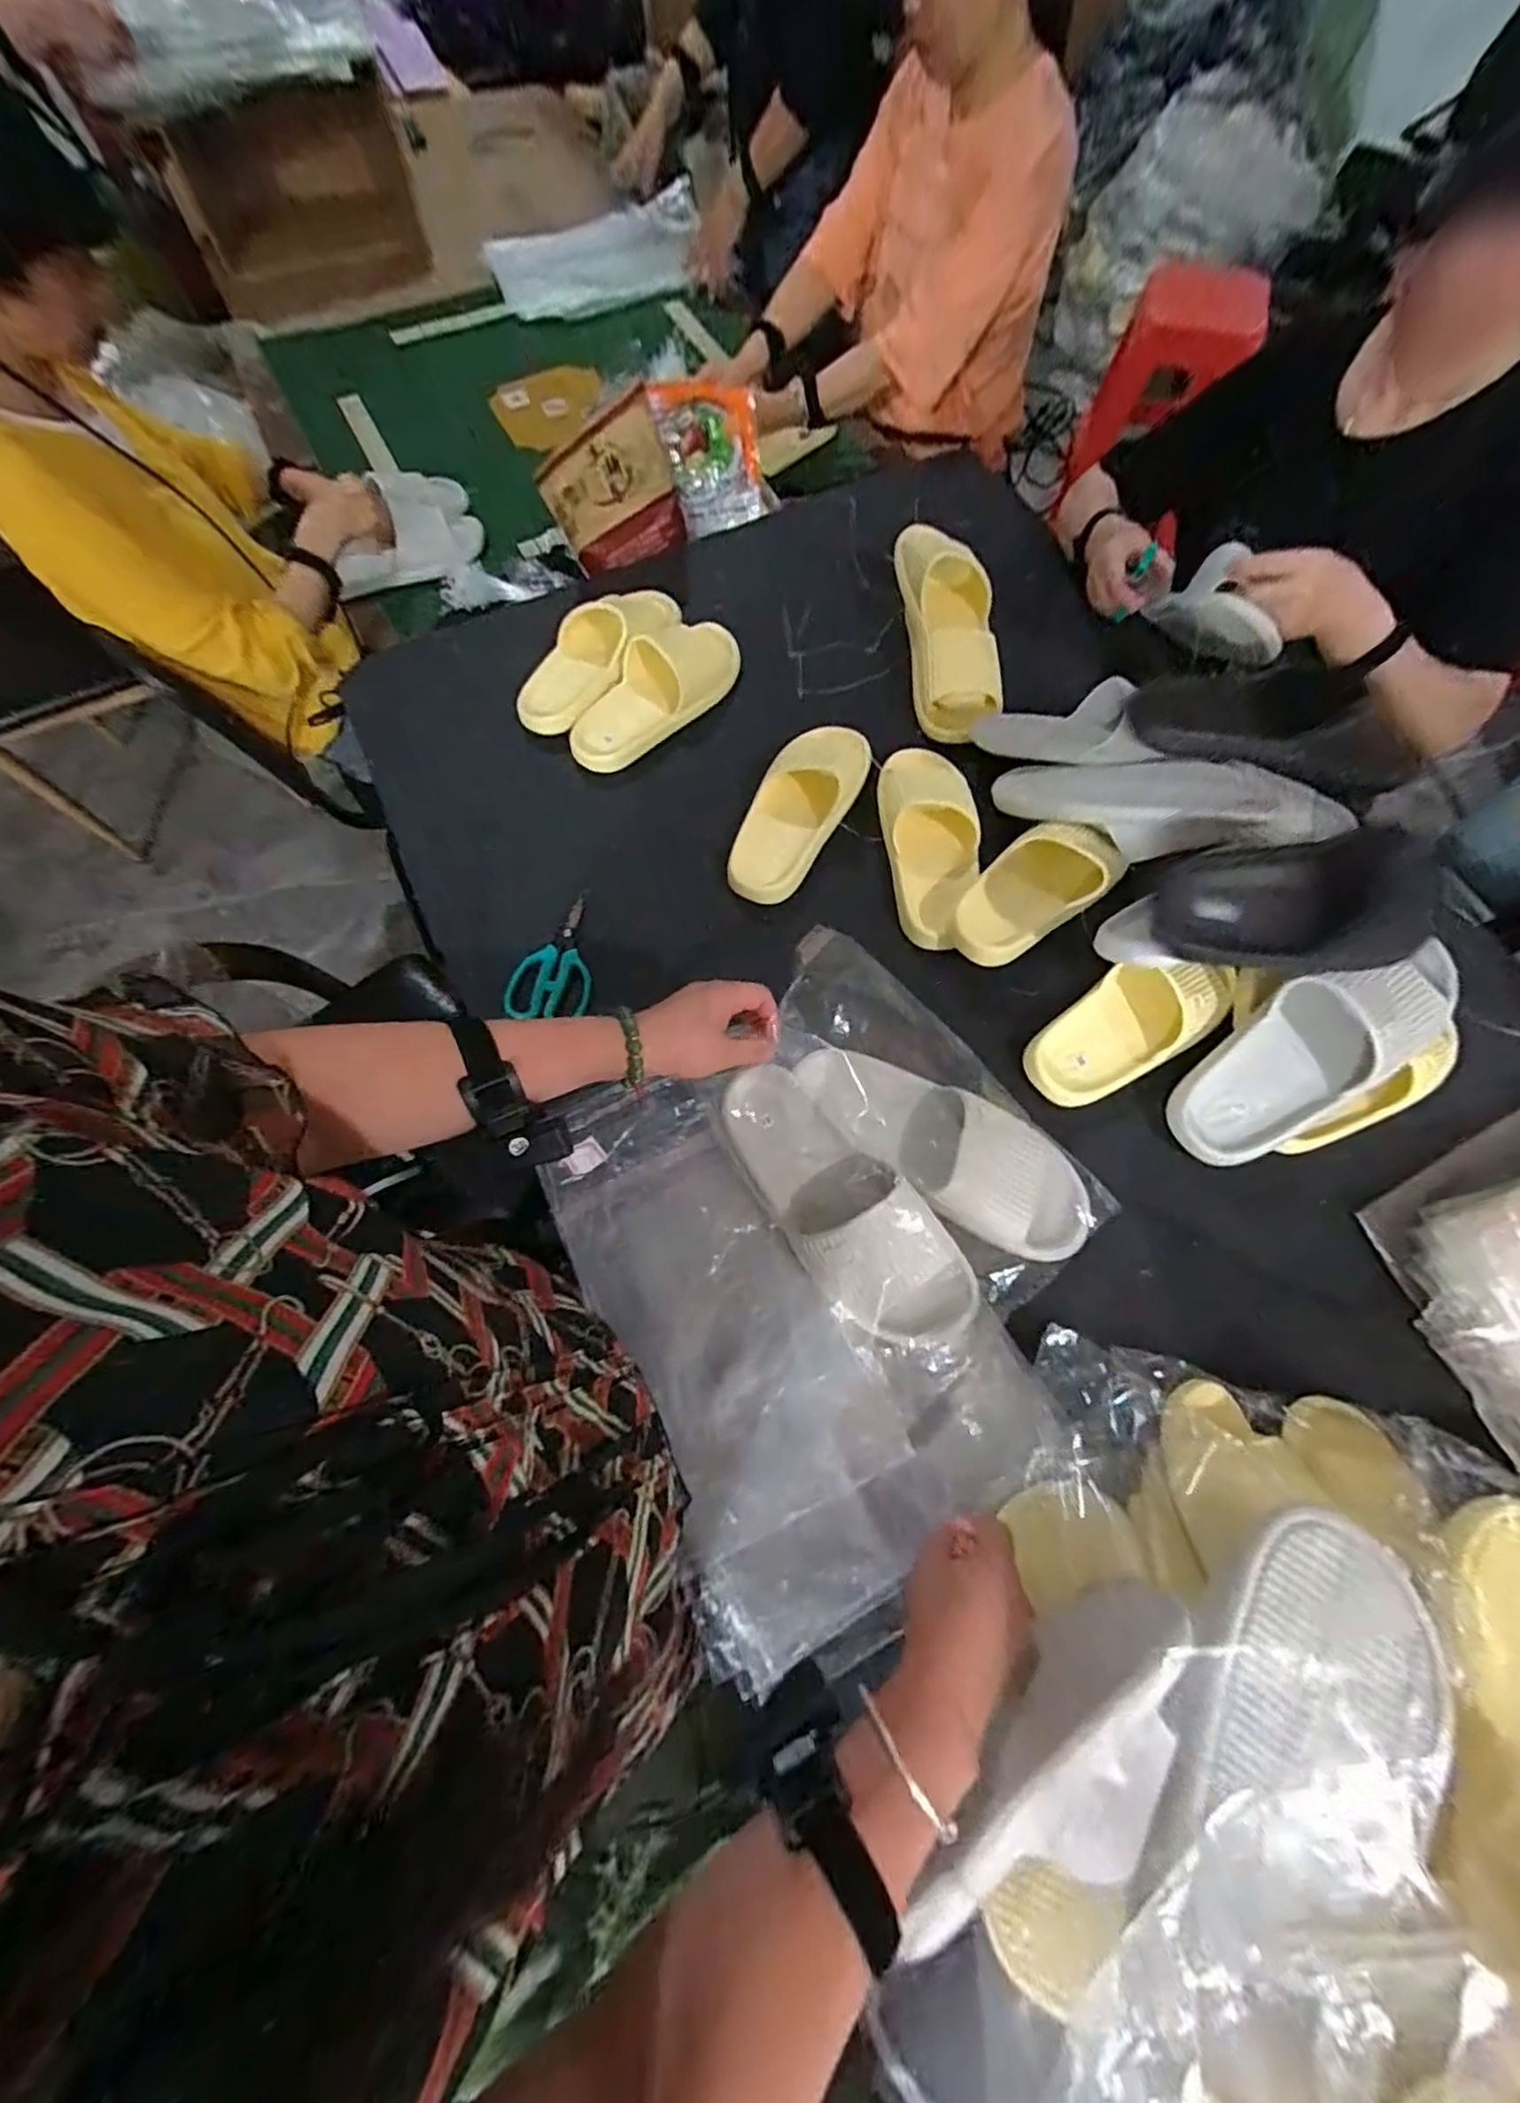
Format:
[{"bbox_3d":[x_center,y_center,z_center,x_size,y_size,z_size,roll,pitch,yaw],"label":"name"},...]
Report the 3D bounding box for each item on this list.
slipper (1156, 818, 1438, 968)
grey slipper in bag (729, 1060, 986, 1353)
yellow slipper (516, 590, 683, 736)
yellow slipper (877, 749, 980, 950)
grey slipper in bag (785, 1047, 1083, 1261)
[{"bbox_3d":[0.461,-0.128,0.575,0.244,0.081,0.114,-4,102,-11],"label":"slipper"},{"bbox_3d":[0.067,0.126,0.568,0.097,0.081,0.268,-35,71,-12],"label":"grey slipper in bag"},{"bbox_3d":[-0.202,-0.507,0.830,0.107,0.064,0.267,40,74,15],"label":"yellow slipper"},{"bbox_3d":[0.185,-0.233,0.736,0.099,0.063,0.249,-5,68,-1],"label":"yellow slipper"},{"bbox_3d":[0.161,0.079,0.600,0.278,0.052,0.102,32,72,13],"label":"grey slipper in bag"}]

